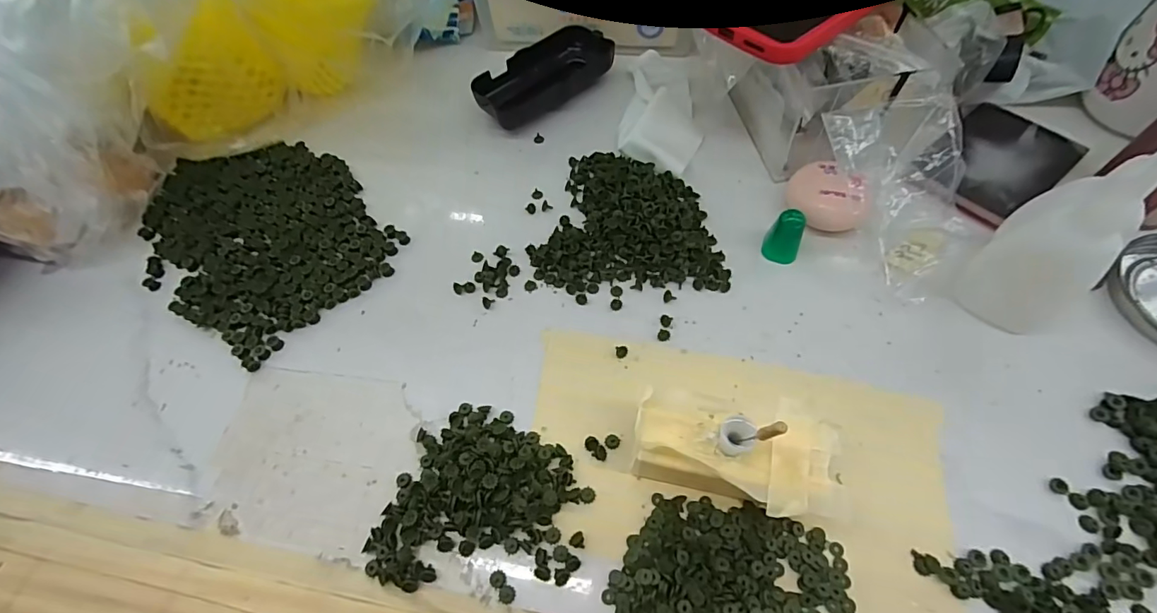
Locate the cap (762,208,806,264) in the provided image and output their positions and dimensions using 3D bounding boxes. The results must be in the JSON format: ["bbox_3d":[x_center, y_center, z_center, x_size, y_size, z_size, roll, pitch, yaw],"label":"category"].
[{"bbox_3d":[0.120,-0.040,0.287,0.019,0.028,0.016,25,65,18],"label":"cap"}]

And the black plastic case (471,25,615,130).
[{"bbox_3d":[-0.029,-0.179,0.381,0.114,0.024,0.057,-33,63,-14],"label":"black plastic case"}]

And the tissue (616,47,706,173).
[{"bbox_3d":[0.061,-0.146,0.359,0.054,0.014,0.125,6,61,8],"label":"tissue"}]

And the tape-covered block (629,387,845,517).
[{"bbox_3d":[0.068,0.067,0.222,0.085,0.038,0.047,4,61,7],"label":"tape-covered block"}]

